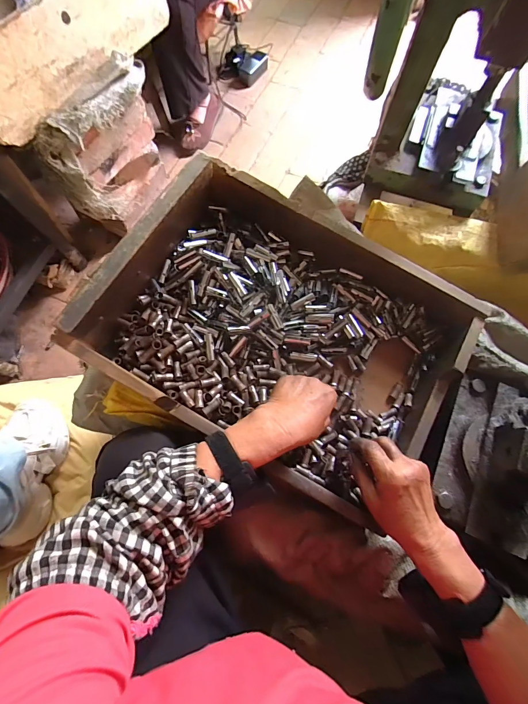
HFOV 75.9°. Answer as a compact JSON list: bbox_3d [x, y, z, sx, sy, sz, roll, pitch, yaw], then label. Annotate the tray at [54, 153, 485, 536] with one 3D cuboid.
[{"bbox_3d":[0.039,-0.029,0.461,0.447,0.132,0.333,30,74,7],"label":"tray"}]

